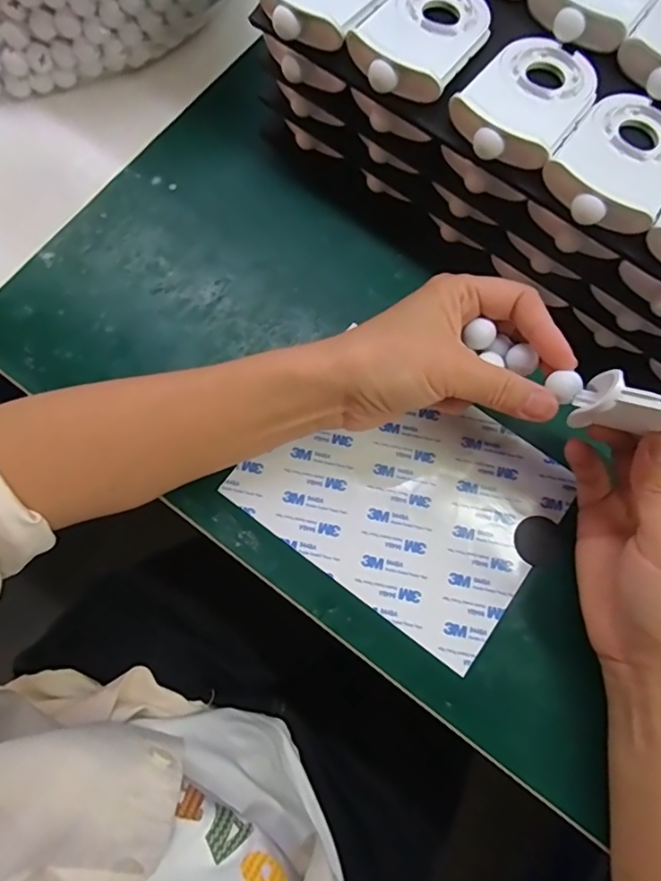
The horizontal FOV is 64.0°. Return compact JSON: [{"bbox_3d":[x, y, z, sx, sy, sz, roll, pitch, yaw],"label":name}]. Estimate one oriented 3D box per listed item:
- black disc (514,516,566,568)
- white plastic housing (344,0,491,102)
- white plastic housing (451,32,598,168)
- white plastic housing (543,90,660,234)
[{"bbox_3d":[0.124,0.060,0.312,0.029,0.004,0.028,0,76,-1],"label":"black disc"},{"bbox_3d":[0.052,-0.224,0.290,0.058,0.017,0.089,33,77,7],"label":"white plastic housing"},{"bbox_3d":[0.105,-0.182,0.279,0.058,0.018,0.089,35,77,7],"label":"white plastic housing"},{"bbox_3d":[0.150,-0.146,0.270,0.057,0.018,0.090,33,77,7],"label":"white plastic housing"}]

